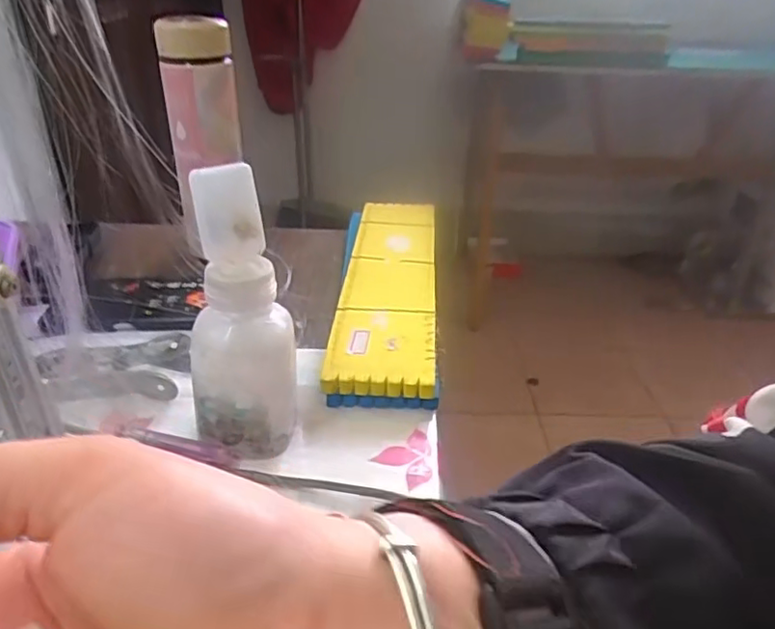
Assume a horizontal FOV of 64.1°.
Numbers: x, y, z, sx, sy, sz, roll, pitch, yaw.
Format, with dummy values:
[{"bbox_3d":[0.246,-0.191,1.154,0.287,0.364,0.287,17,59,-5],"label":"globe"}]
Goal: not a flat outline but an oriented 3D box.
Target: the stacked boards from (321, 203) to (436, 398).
[{"bbox_3d":[0.002,-0.030,0.565,0.080,0.043,0.330,7,30,0],"label":"stacked boards"}]

